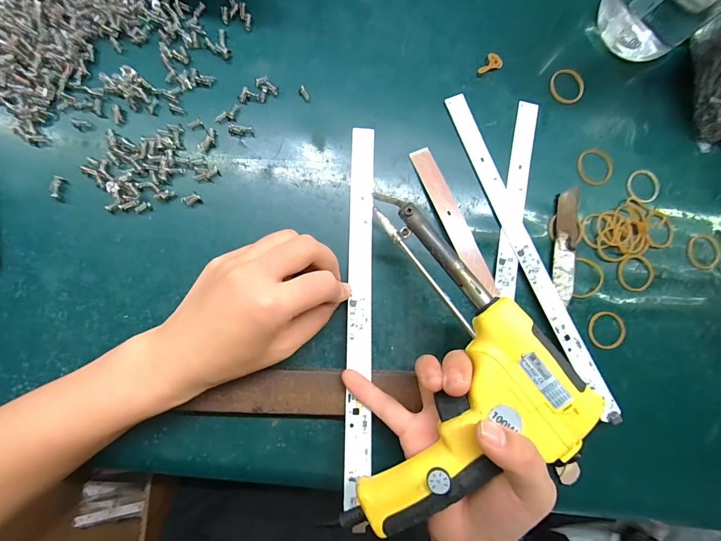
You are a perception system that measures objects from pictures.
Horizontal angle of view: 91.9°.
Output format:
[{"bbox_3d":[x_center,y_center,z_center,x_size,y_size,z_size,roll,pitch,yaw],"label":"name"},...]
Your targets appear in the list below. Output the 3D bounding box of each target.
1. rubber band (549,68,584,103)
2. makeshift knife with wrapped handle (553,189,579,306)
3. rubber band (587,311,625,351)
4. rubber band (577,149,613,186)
[{"bbox_3d":[0.184,-0.164,0.311,0.030,0.004,0.032,1,84,-7],"label":"rubber band"},{"bbox_3d":[0.171,-0.021,0.290,0.019,0.006,0.097,9,83,-6],"label":"makeshift knife with wrapped handle"},{"bbox_3d":[0.205,0.050,0.288,0.032,0.004,0.031,3,83,-6],"label":"rubber band"},{"bbox_3d":[0.205,-0.090,0.303,0.031,0.004,0.032,2,84,-6],"label":"rubber band"}]

